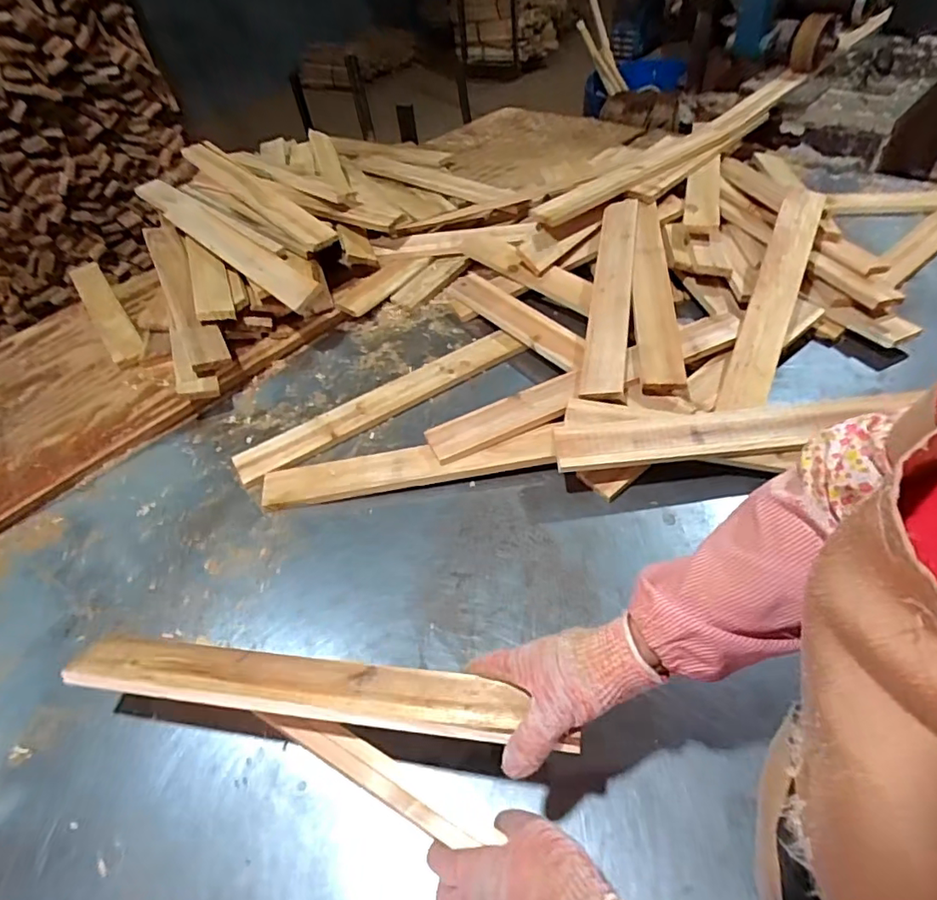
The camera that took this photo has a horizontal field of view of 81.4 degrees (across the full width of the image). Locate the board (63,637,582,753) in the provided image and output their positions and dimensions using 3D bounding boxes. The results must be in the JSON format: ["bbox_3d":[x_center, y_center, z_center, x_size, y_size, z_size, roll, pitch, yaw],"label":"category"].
[{"bbox_3d":[-0.148,0.210,0.491,0.465,0.013,0.059,1,24,12],"label":"board"}]

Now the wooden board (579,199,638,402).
[{"bbox_3d":[0.232,-0.271,0.881,0.061,0.031,0.458,7,50,11],"label":"wooden board"}]

